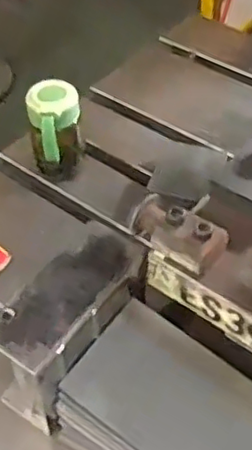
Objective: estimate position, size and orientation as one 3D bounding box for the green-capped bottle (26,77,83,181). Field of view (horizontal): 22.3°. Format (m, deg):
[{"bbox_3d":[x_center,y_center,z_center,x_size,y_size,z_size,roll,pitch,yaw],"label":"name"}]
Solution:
[{"bbox_3d":[-0.090,-0.112,0.848,0.067,0.144,0.064,-7,47,-6],"label":"green-capped bottle"}]

